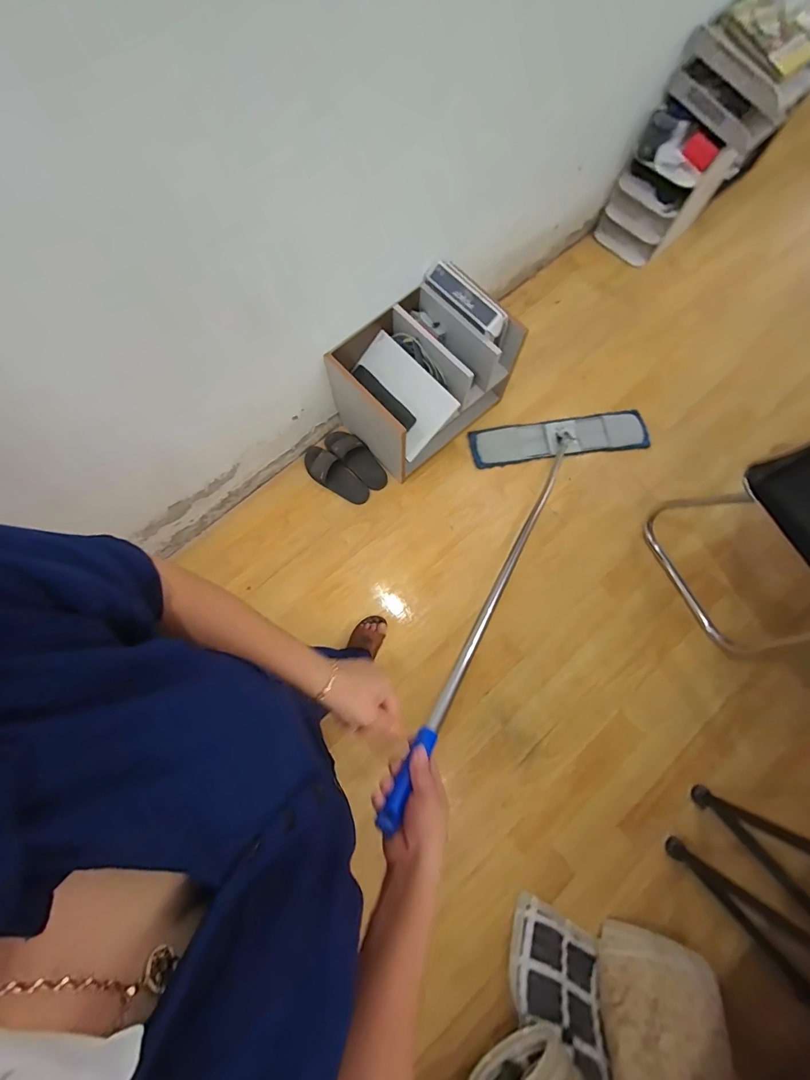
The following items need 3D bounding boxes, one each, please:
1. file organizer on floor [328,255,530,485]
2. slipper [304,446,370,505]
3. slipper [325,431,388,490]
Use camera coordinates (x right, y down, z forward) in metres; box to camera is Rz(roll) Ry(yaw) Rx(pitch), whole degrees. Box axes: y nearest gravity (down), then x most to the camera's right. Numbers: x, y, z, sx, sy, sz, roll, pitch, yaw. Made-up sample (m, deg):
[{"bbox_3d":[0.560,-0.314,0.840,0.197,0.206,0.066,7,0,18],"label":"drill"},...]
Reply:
[{"bbox_3d":[0.060,-0.504,1.328,0.341,0.380,0.491,44,78,10],"label":"file organizer on floor"},{"bbox_3d":[-0.233,-0.210,1.407,0.260,0.057,0.098,40,77,10],"label":"slipper"},{"bbox_3d":[-0.167,-0.281,1.434,0.100,0.065,0.273,-42,79,-11],"label":"slipper"}]

